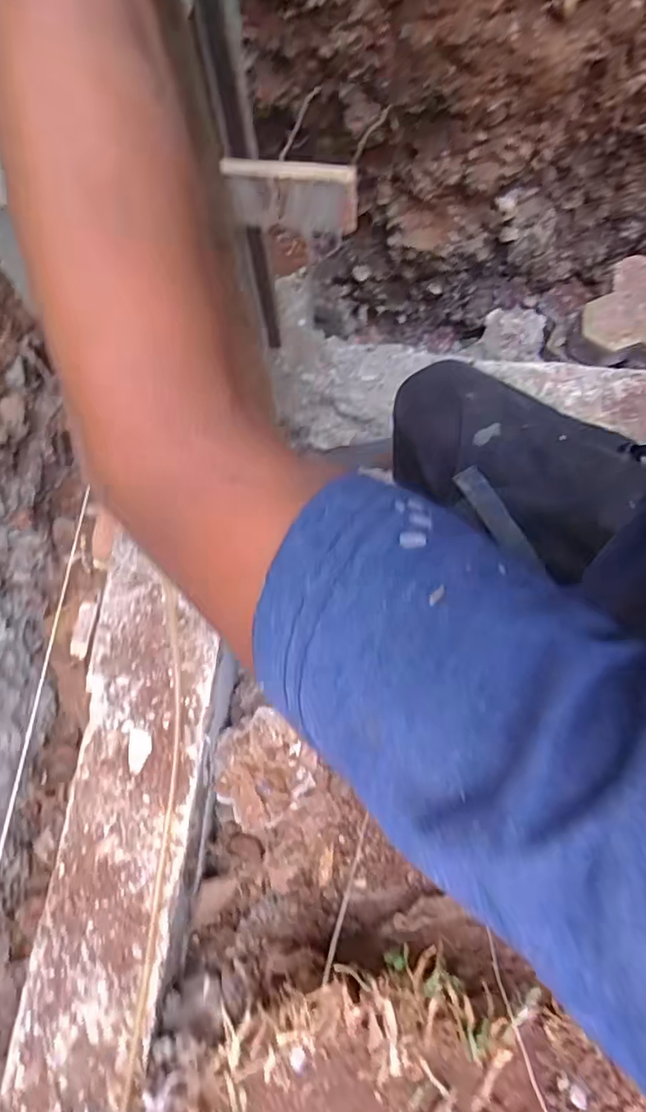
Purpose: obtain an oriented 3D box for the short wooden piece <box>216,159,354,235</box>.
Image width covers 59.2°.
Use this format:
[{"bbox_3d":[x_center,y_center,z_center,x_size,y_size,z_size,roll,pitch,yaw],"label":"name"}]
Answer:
[{"bbox_3d":[-0.021,-0.253,0.401,0.088,0.047,0.011,1,71,3],"label":"short wooden piece"}]

